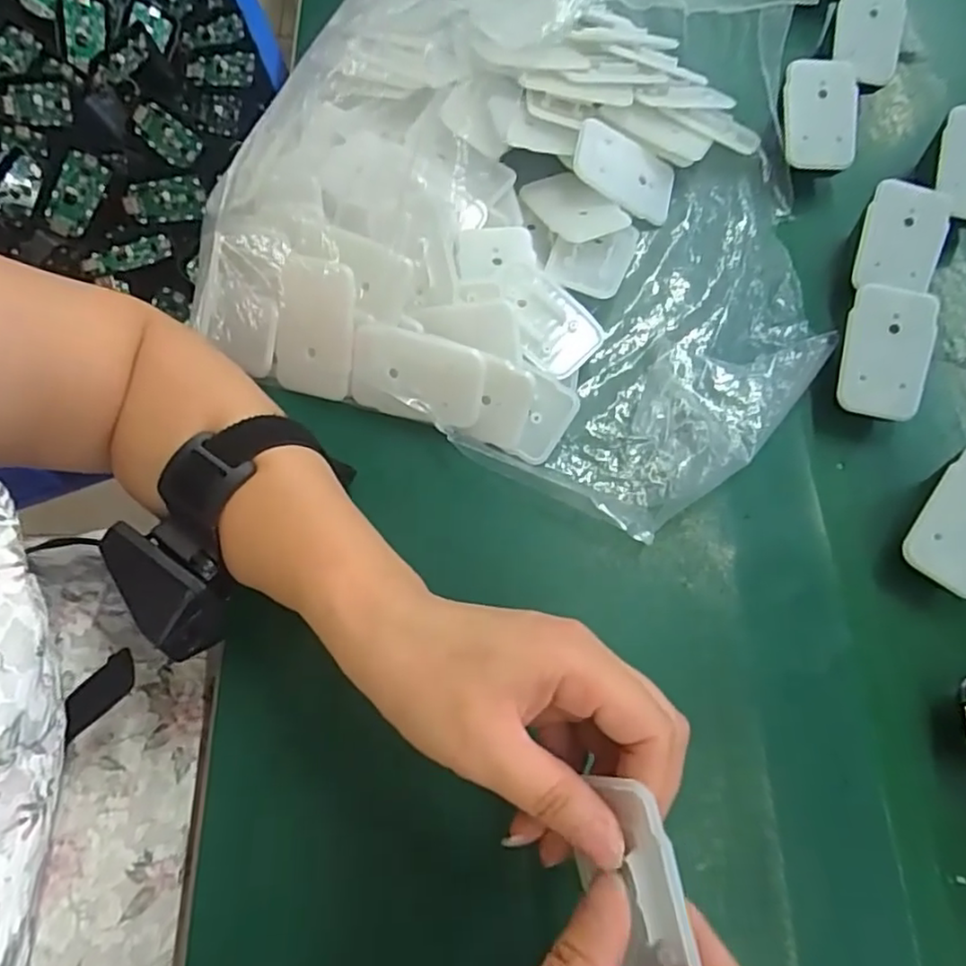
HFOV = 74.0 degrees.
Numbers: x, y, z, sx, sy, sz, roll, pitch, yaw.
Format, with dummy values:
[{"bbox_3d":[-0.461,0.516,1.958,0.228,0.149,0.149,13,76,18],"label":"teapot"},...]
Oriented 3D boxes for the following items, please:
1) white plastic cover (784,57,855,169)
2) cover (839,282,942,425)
[{"bbox_3d":[0.206,-0.226,0.391,0.041,0.005,0.065,-1,92,3],"label":"white plastic cover"},{"bbox_3d":[0.208,-0.067,0.331,0.042,0.004,0.065,14,93,9],"label":"cover"}]

